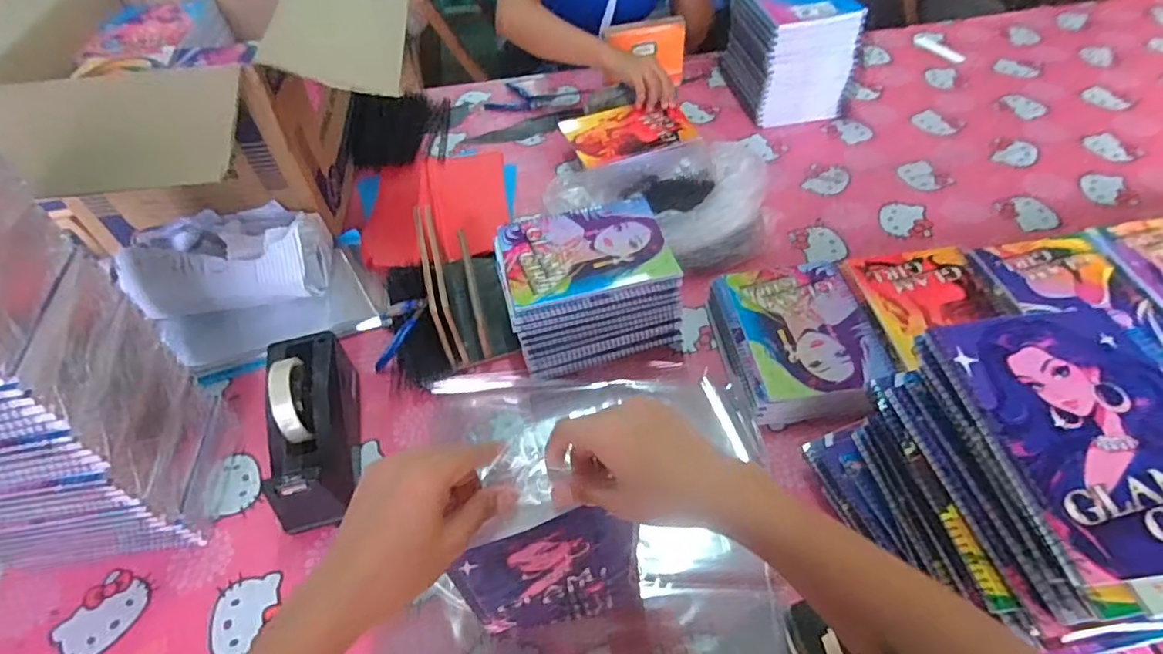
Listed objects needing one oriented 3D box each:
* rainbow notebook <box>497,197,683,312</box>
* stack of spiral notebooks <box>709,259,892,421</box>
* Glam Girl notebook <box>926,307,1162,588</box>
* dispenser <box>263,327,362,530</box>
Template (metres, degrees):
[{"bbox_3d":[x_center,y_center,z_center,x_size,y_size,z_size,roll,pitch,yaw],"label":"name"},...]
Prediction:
[{"bbox_3d":[0.004,-0.094,0.718,0.195,0.008,0.153,-13,50,-6],"label":"rainbow notebook"},{"bbox_3d":[0.260,0.016,0.715,0.166,0.040,0.208,-7,50,-2],"label":"stack of spiral notebooks"},{"bbox_3d":[0.357,0.067,0.406,0.149,0.010,0.193,-6,50,-1],"label":"Glam Girl notebook"},{"bbox_3d":[-0.296,0.110,0.646,0.084,0.117,0.214,-13,51,-7],"label":"dispenser"}]

